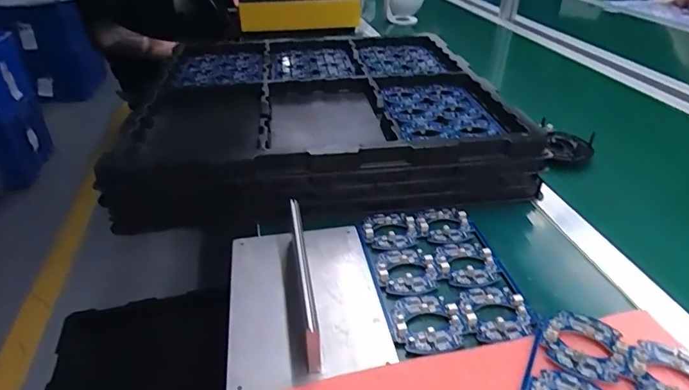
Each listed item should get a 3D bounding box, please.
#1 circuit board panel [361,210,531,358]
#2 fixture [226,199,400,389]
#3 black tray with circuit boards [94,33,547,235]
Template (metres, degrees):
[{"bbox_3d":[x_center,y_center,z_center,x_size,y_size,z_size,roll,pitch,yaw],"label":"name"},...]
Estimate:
[{"bbox_3d":[0.097,0.076,0.477,0.132,0.012,0.194,-7,32,-7],"label":"circuit board panel"},{"bbox_3d":[-0.041,0.077,0.437,0.143,0.051,0.212,-7,32,-8],"label":"fixture"},{"bbox_3d":[-0.046,-0.138,0.736,0.507,0.098,0.484,-7,32,-7],"label":"black tray with circuit boards"}]

